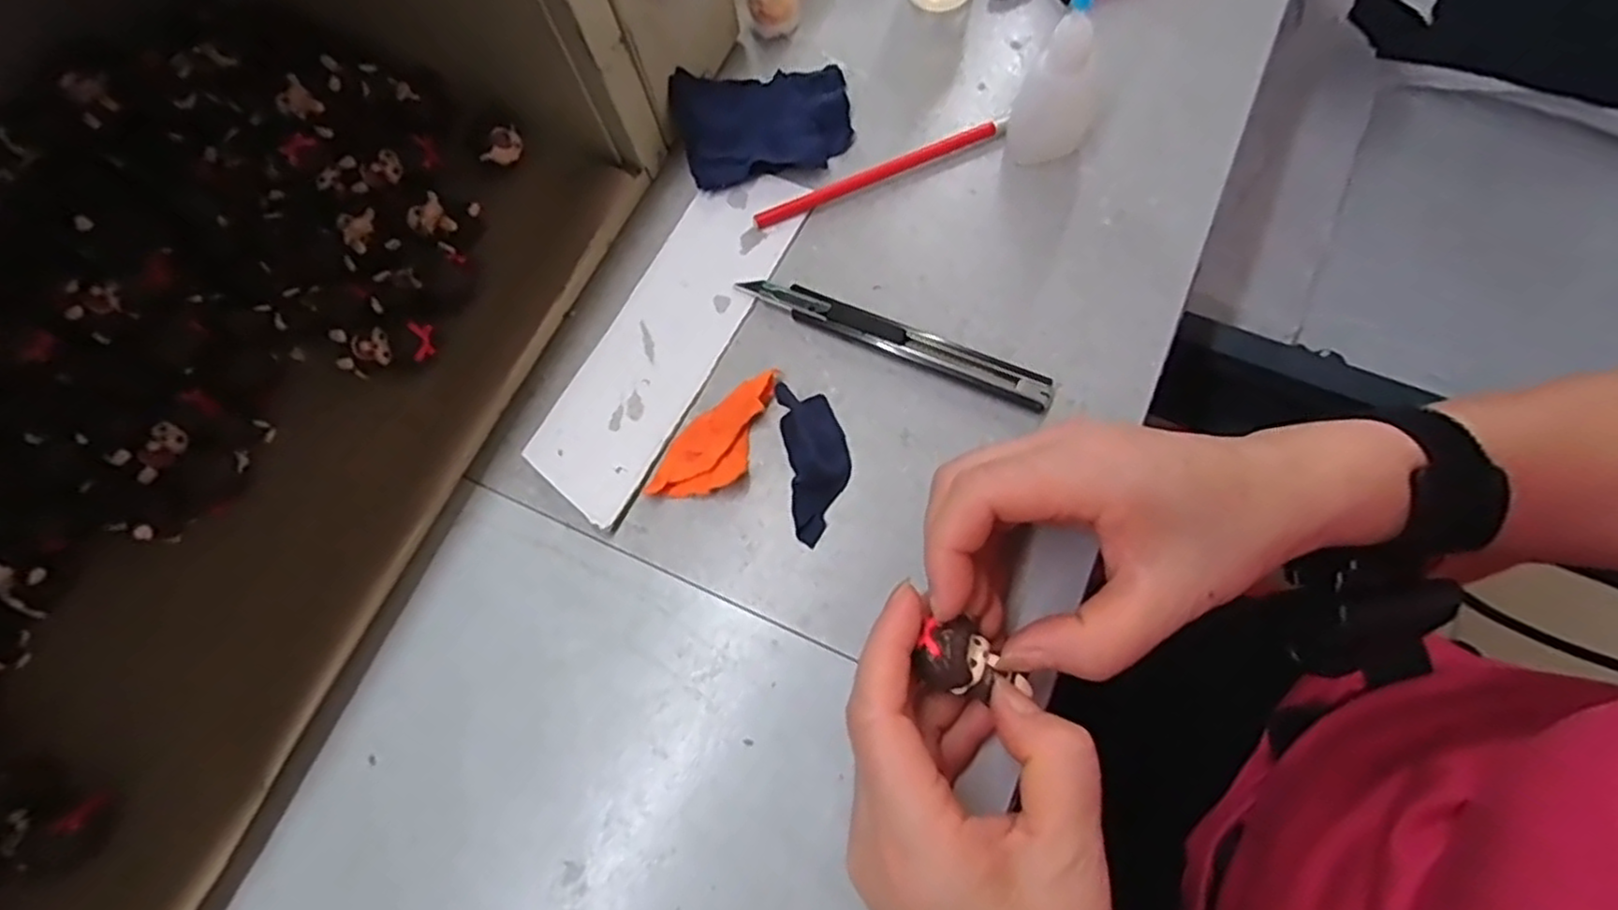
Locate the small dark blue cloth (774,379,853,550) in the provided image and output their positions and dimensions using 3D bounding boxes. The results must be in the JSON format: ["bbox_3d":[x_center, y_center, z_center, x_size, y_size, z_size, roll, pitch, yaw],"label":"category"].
[{"bbox_3d":[0.004,0.002,0.296,0.027,0.017,0.063,-9,72,3],"label":"small dark blue cloth"}]

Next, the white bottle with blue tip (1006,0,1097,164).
[{"bbox_3d":[0.116,-0.168,0.310,0.034,0.087,0.039,27,77,13],"label":"white bottle with blue tip"}]

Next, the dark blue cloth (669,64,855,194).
[{"bbox_3d":[-0.022,-0.167,0.351,0.085,0.014,0.062,-12,75,-5],"label":"dark blue cloth"}]

